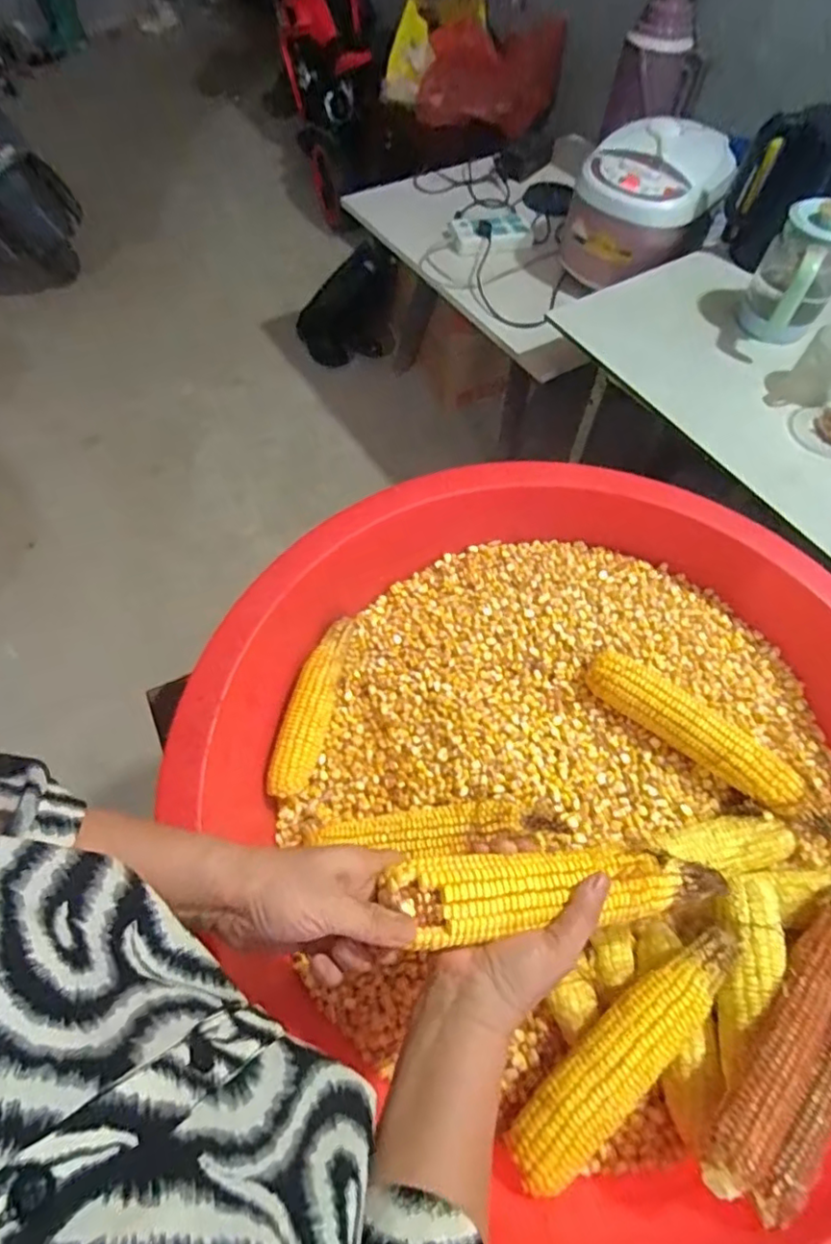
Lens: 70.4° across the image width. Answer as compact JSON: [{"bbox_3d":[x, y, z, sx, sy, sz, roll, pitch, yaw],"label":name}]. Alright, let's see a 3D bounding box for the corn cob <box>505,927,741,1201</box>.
[{"bbox_3d":[0.163,0.325,0.445,0.226,0.039,0.053,-39,70,-19],"label":"corn cob"}]

